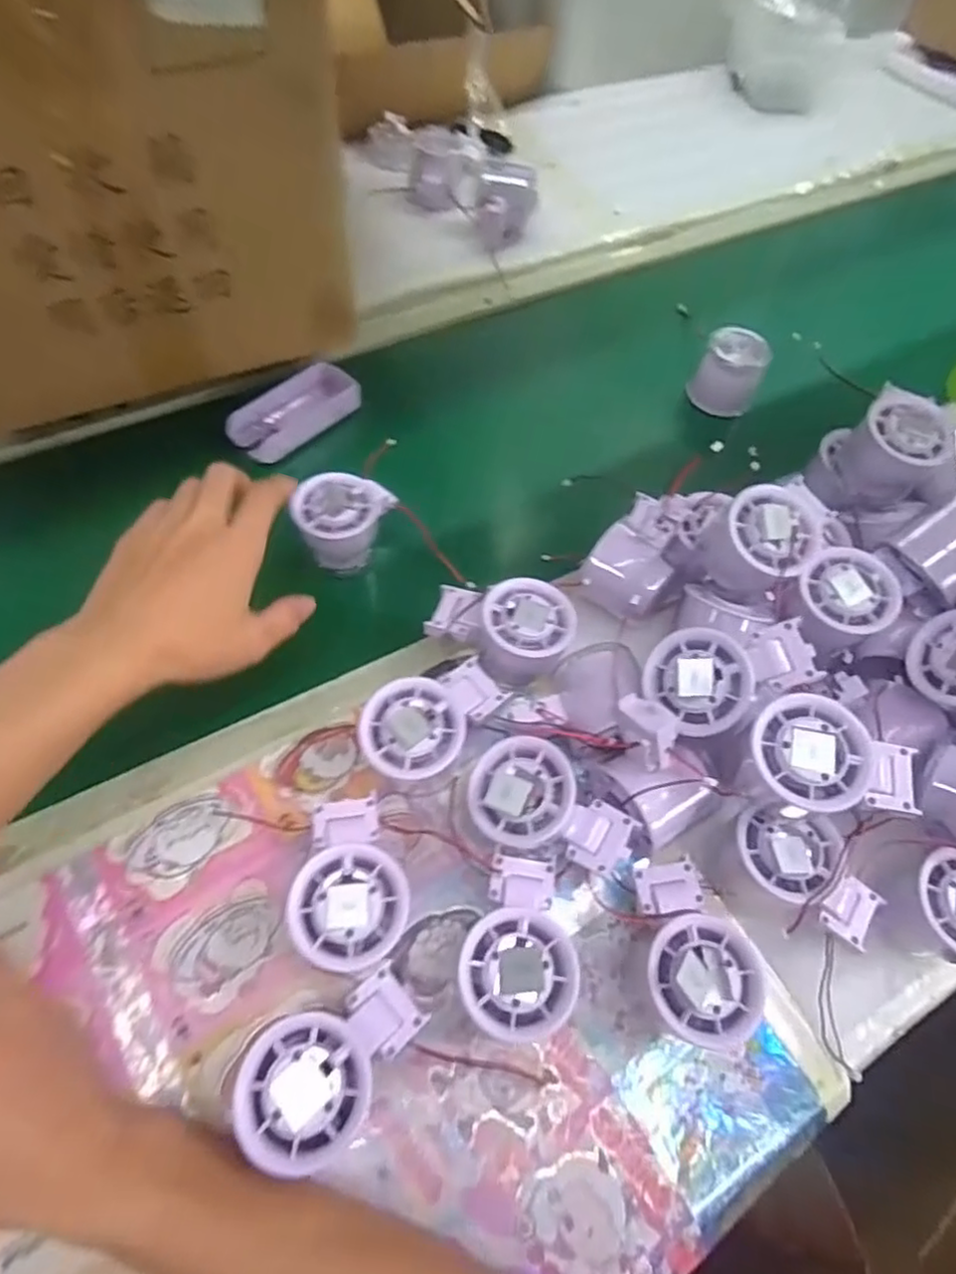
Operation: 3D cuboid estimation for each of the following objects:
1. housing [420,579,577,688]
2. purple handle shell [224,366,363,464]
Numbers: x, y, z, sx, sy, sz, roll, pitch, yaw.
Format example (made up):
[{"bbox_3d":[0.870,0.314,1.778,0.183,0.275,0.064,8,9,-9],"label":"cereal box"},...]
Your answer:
[{"bbox_3d":[0.014,-0.005,0.430,0.093,0.045,0.061,6,60,-1],"label":"housing"},{"bbox_3d":[-0.155,-0.193,0.561,0.052,0.019,0.112,41,66,17],"label":"purple handle shell"}]

